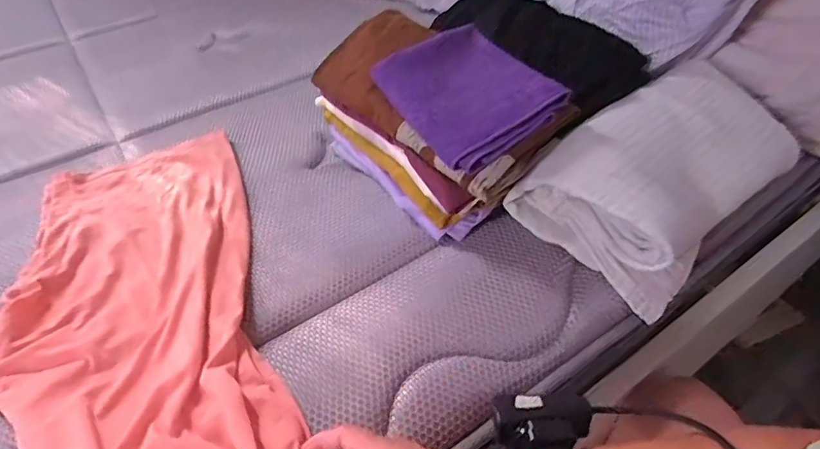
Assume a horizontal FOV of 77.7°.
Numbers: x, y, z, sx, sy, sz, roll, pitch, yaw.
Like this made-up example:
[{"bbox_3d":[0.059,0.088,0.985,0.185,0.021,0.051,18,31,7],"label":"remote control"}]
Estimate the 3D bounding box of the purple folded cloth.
[{"bbox_3d":[0.055,-0.140,0.524,0.130,0.026,0.164,-39,62,-5],"label":"purple folded cloth"}]

